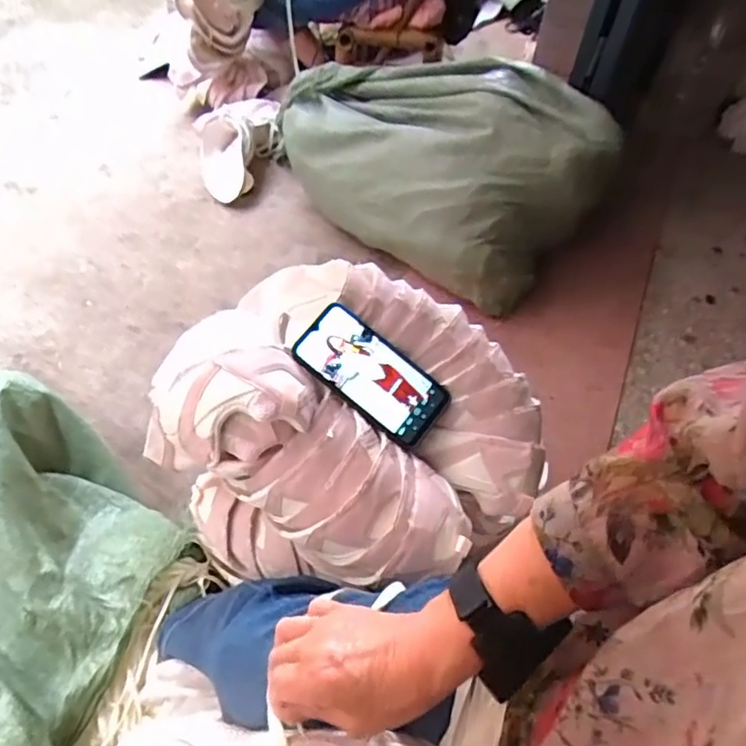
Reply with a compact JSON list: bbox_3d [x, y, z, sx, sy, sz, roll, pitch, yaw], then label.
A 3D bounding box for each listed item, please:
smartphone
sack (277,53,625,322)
[{"bbox_3d":[0.000,0.002,0.608,0.166,0.009,0.082,38,75,-1],"label":"smartphone"},{"bbox_3d":[0.131,-0.501,1.276,0.693,0.300,0.430,39,60,23],"label":"sack"}]

